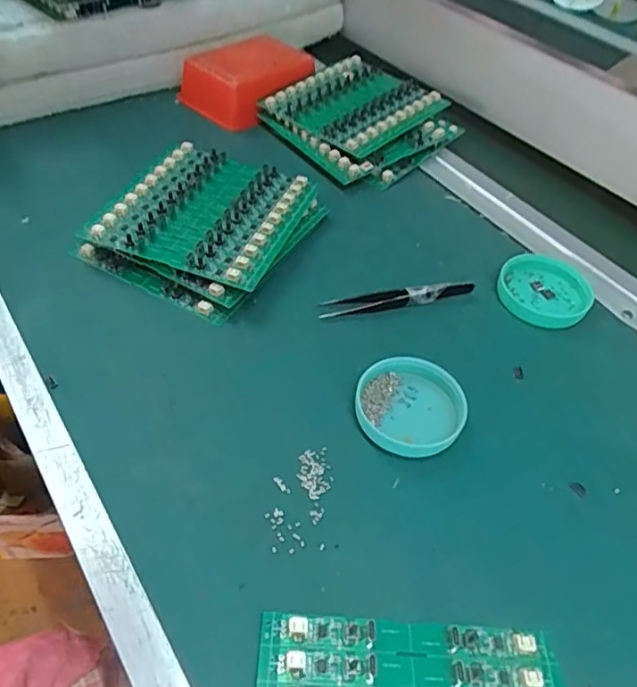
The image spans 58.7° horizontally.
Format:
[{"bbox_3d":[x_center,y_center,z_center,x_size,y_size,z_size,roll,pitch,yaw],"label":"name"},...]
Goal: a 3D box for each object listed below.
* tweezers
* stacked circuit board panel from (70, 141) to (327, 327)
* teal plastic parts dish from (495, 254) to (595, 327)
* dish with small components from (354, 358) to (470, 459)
[{"bbox_3d":[0.058,-0.034,0.407,0.115,0.013,0.015,-8,49,-14],"label":"tweezers"},{"bbox_3d":[-0.084,-0.095,0.439,0.135,0.032,0.153,23,49,15],"label":"stacked circuit board panel"},{"bbox_3d":[0.171,-0.043,0.431,0.066,0.012,0.070,3,47,-4],"label":"teal plastic parts dish"},{"bbox_3d":[0.056,0.037,0.343,0.063,0.013,0.064,3,47,-4],"label":"dish with small components"}]

